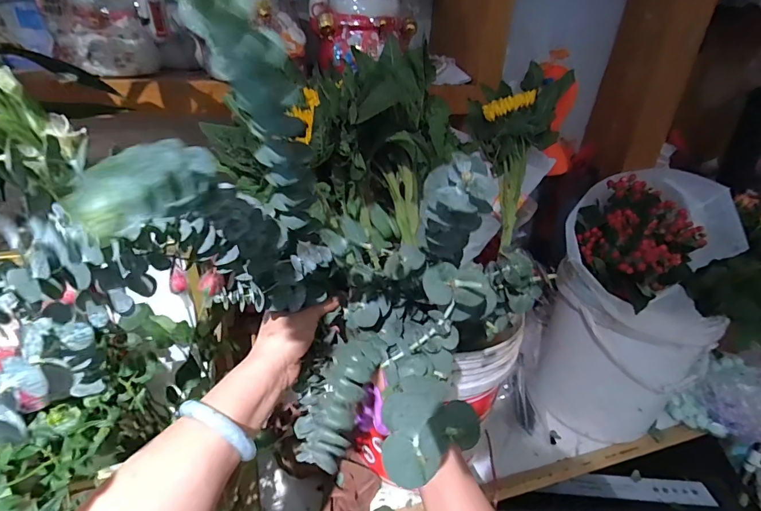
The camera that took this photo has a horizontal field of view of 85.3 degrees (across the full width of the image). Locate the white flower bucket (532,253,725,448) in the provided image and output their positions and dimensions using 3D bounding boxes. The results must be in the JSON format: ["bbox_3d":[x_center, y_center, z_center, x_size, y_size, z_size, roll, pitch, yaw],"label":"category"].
[{"bbox_3d":[0.492,0.207,0.861,0.303,0.393,0.228,20,33,28],"label":"white flower bucket"}]

